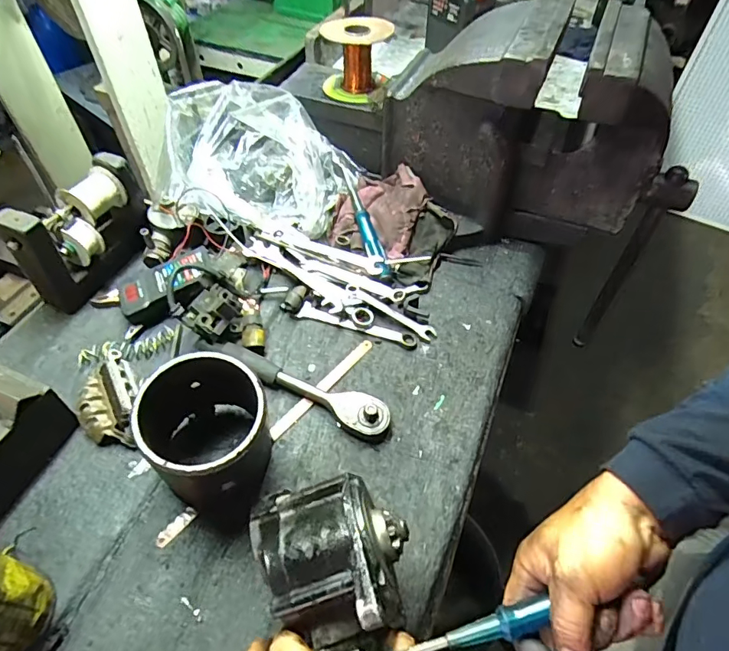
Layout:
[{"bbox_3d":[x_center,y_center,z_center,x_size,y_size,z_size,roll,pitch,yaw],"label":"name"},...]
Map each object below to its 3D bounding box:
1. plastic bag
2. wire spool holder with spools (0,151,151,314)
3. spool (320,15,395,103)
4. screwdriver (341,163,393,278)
[{"bbox_3d":[-0.150,-0.238,0.698,0.263,0.134,0.212,-6,52,-6],"label":"plastic bag"},{"bbox_3d":[-0.346,-0.117,0.591,0.057,0.133,0.168,22,54,16],"label":"wire spool holder with spools"},{"bbox_3d":[-0.013,-0.369,0.658,0.090,0.085,0.081,19,53,14],"label":"spool"},{"bbox_3d":[-0.002,-0.148,0.658,0.020,0.016,0.186,-14,66,-12],"label":"screwdriver"}]

